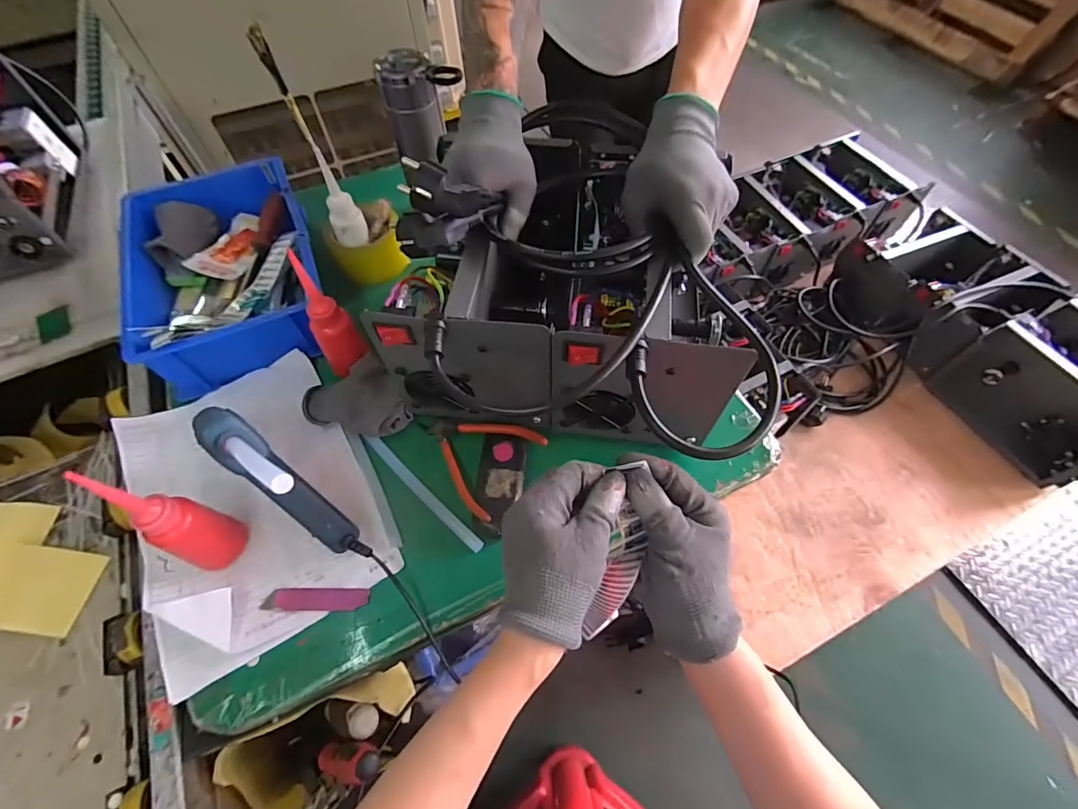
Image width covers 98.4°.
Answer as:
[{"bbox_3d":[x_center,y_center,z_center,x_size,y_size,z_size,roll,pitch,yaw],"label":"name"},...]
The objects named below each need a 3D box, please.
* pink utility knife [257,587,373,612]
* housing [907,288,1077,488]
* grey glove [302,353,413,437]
[{"bbox_3d":[-0.202,0.177,0.421,0.092,0.007,0.019,-1,59,1],"label":"pink utility knife"},{"bbox_3d":[1.015,-0.060,0.941,0.297,0.160,0.373,-23,61,-12],"label":"housing"},{"bbox_3d":[-0.194,-0.009,0.508,0.116,0.035,0.079,11,60,8],"label":"grey glove"}]

